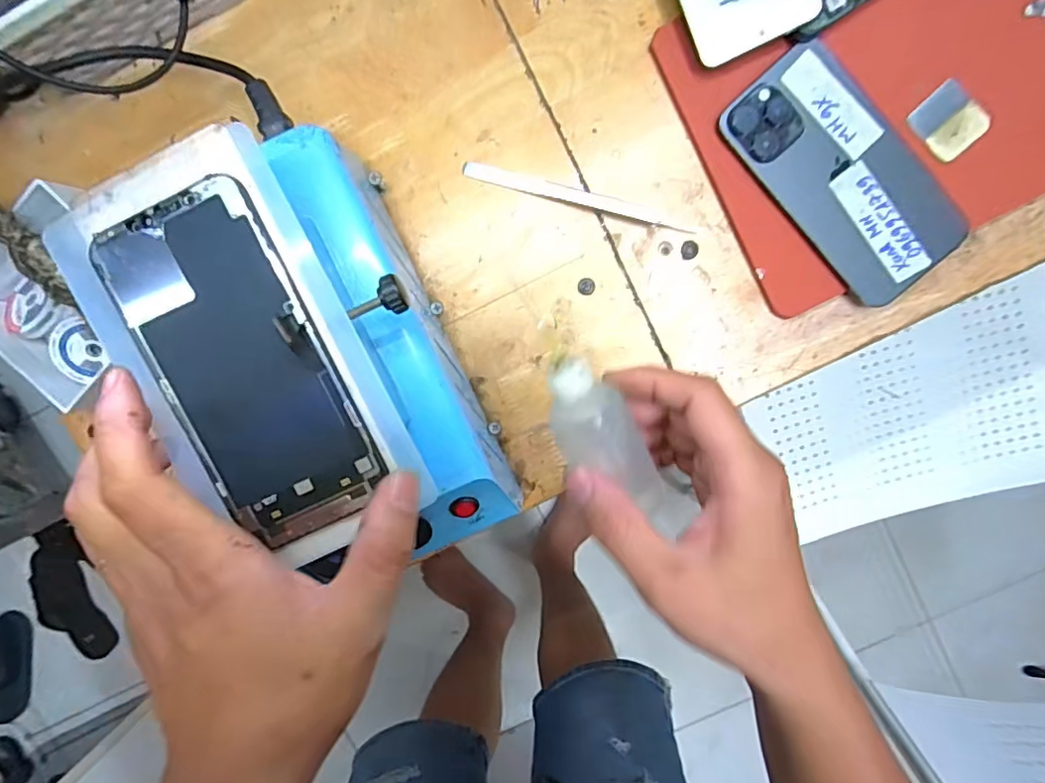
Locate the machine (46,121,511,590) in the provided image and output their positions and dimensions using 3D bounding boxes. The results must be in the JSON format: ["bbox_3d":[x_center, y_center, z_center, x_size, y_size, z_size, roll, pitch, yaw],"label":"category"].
[{"bbox_3d":[-0.106,-0.010,0.313,0.127,0.141,0.225,-25,96,5],"label":"machine"}]

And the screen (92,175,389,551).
[{"bbox_3d":[-0.124,-0.009,0.250,0.074,0.004,0.154,-25,96,5],"label":"screen"}]

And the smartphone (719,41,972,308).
[{"bbox_3d":[0.200,-0.134,0.349,0.073,0.015,0.157,-40,94,6],"label":"smartphone"}]

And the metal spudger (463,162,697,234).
[{"bbox_3d":[0.035,-0.127,0.366,0.149,0.004,0.010,15,98,0],"label":"metal spudger"}]

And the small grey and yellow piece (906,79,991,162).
[{"bbox_3d":[0.264,-0.167,0.348,0.039,0.008,0.038,45,97,-4],"label":"small grey and yellow piece"}]

